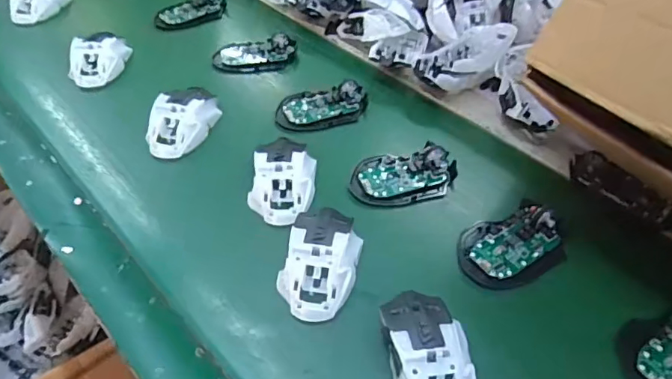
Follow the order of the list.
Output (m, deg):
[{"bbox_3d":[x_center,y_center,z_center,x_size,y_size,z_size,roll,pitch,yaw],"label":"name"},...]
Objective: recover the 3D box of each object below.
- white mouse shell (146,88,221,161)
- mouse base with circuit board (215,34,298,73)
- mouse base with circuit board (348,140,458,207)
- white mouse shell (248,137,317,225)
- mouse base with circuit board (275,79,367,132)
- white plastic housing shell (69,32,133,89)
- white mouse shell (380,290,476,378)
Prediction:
[{"bbox_3d":[-0.179,-0.083,0.599,0.066,0.037,0.102,12,49,11],"label":"white mouse shell"},{"bbox_3d":[-0.112,-0.191,0.710,0.113,0.023,0.058,-6,48,-6],"label":"mouse base with circuit board"},{"bbox_3d":[0.073,-0.018,0.550,0.115,0.024,0.071,-6,48,-5],"label":"mouse base with circuit board"},{"bbox_3d":[-0.055,-0.013,0.530,0.062,0.030,0.097,6,48,5],"label":"white mouse shell"},{"bbox_3d":[-0.017,-0.103,0.631,0.110,0.026,0.060,-5,48,-5],"label":"mouse base with circuit board"},{"bbox_3d":[-0.317,-0.176,0.685,0.062,0.038,0.095,-1,47,-1],"label":"white plastic housing shell"},{"bbox_3d":[0.071,0.130,0.397,0.062,0.029,0.112,-4,48,-3],"label":"white mouse shell"}]

